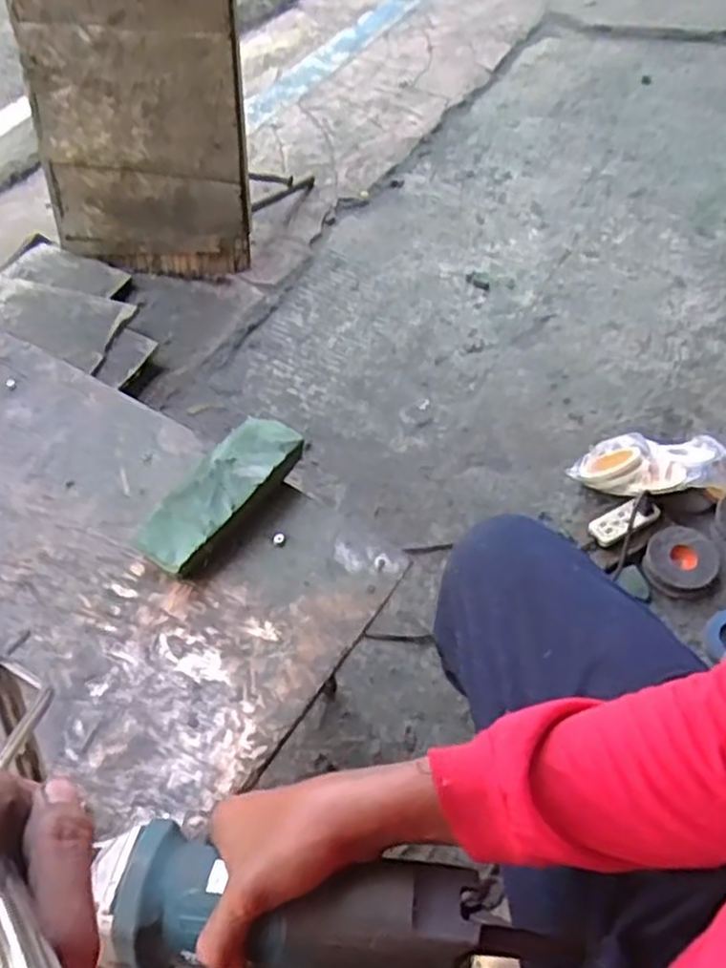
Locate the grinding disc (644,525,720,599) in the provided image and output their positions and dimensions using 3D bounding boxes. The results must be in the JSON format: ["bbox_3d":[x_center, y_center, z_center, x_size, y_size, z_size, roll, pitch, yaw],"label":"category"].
[{"bbox_3d":[0.474,0.112,1.110,0.113,0.031,0.098,-26,56,-15],"label":"grinding disc"}]

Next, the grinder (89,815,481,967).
[{"bbox_3d":[-0.047,0.239,0.408,0.211,0.075,0.086,-3,53,7],"label":"grinder"}]

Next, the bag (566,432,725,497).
[{"bbox_3d":[0.466,-0.025,1.184,0.243,0.075,0.122,-9,53,-3],"label":"bag"}]

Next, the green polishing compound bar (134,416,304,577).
[{"bbox_3d":[-0.134,0.008,0.698,0.064,0.037,0.171,34,62,25],"label":"green polishing compound bar"}]

